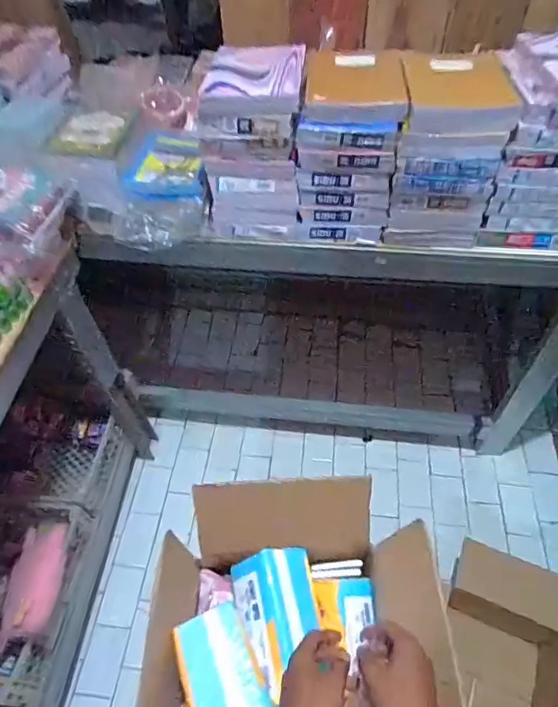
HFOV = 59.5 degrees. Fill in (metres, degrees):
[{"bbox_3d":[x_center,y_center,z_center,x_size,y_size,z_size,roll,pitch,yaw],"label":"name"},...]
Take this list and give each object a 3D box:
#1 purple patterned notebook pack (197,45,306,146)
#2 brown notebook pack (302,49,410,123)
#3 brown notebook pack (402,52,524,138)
[{"bbox_3d":[-0.038,-0.460,0.853,0.166,0.084,0.203,6,53,6],"label":"purple patterned notebook pack"},{"bbox_3d":[0.131,-0.460,0.828,0.161,0.034,0.199,4,53,5],"label":"brown notebook pack"},{"bbox_3d":[0.289,-0.439,0.804,0.161,0.053,0.208,3,53,4],"label":"brown notebook pack"}]

